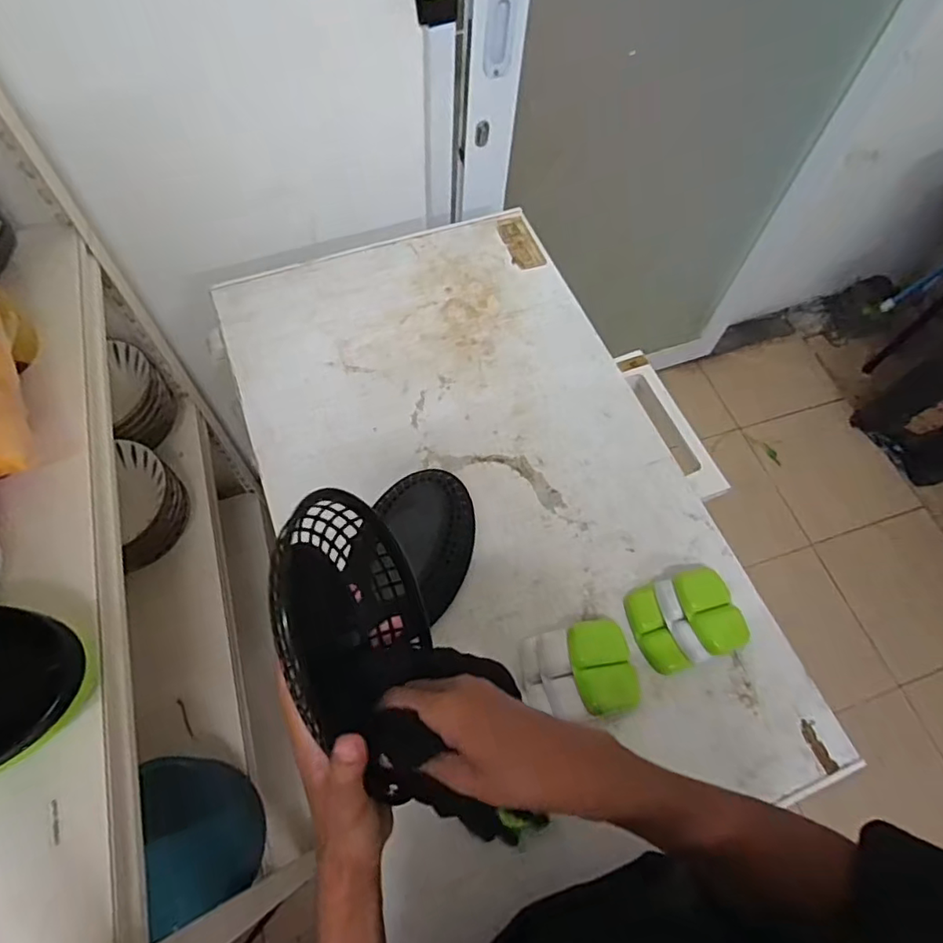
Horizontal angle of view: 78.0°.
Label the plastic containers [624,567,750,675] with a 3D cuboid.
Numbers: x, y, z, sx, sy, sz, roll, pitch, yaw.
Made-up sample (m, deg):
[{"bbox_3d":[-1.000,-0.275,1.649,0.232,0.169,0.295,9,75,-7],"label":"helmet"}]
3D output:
[{"bbox_3d":[0.250,0.166,0.664,0.123,0.035,0.095,-15,66,-10],"label":"plastic containers"}]

